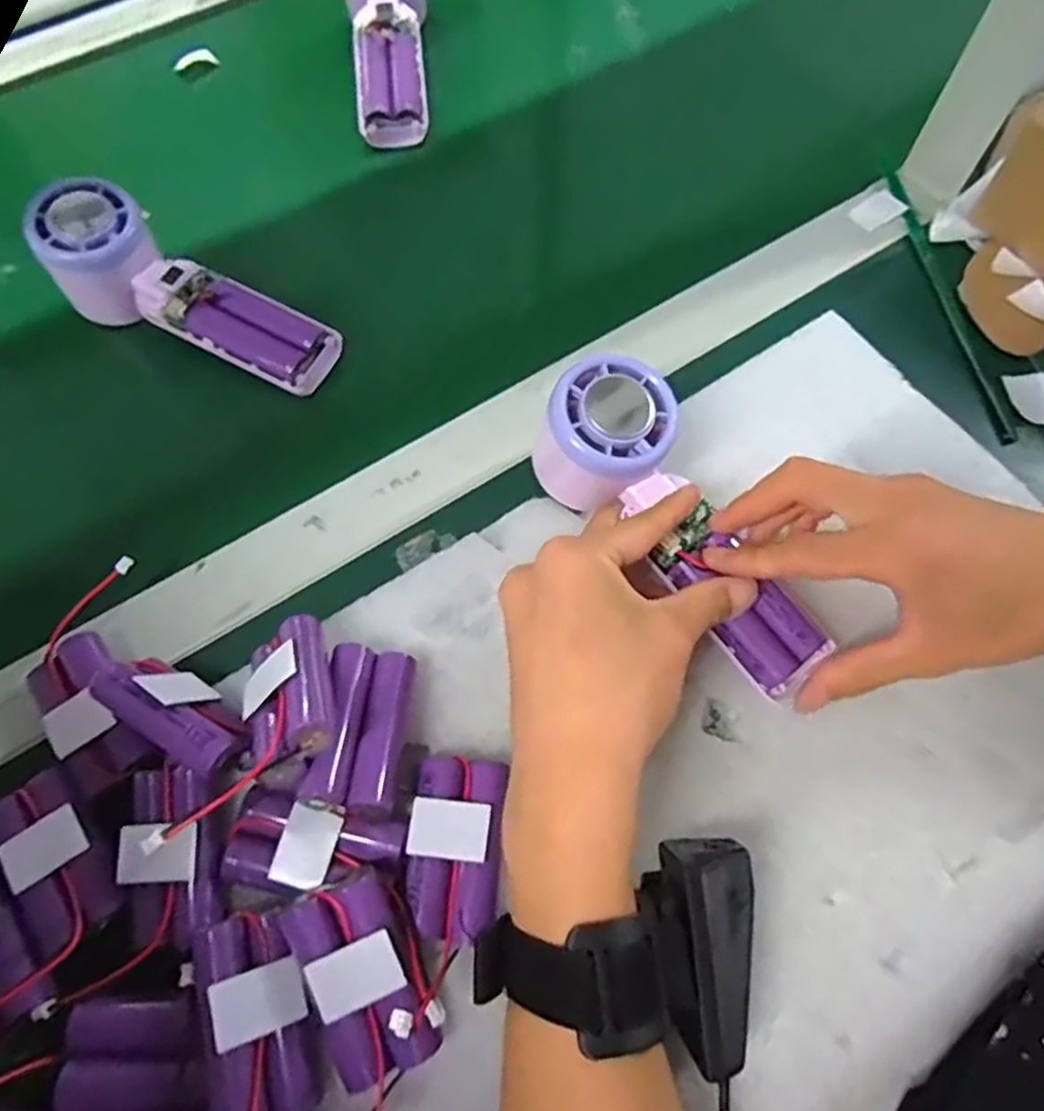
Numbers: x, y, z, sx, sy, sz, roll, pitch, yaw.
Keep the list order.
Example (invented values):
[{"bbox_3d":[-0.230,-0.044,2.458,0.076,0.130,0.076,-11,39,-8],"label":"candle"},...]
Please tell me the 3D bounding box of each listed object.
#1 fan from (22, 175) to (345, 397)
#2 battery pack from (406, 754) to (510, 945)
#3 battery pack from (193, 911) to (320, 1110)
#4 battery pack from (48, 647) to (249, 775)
[{"bbox_3d":[-0.182,-0.139,0.400,0.169,0.051,0.055,27,70,-4],"label":"fan"},{"bbox_3d":[-0.025,0.114,0.284,0.034,0.025,0.064,4,68,0],"label":"battery pack"},{"bbox_3d":[-0.094,0.163,0.255,0.033,0.019,0.066,-3,64,-32],"label":"battery pack"},{"bbox_3d":[-0.140,0.062,0.292,0.069,0.030,0.027,29,70,10],"label":"battery pack"}]

